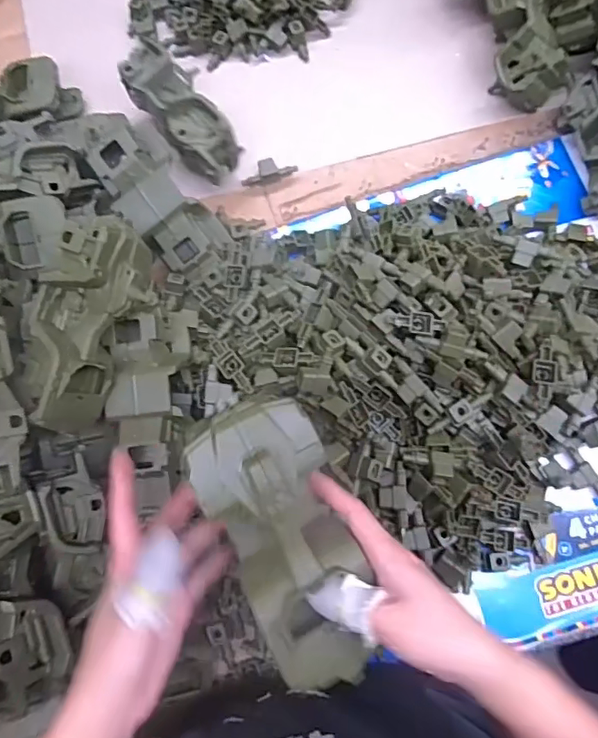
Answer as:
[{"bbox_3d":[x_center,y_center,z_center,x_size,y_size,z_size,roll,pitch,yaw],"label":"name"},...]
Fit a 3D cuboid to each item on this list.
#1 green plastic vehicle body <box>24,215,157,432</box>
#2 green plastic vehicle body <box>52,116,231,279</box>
[{"bbox_3d":[-0.176,-0.037,0.446,0.071,0.070,0.172,16,94,4],"label":"green plastic vehicle body"},{"bbox_3d":[-0.145,-0.177,0.558,0.082,0.058,0.188,-45,104,-9],"label":"green plastic vehicle body"}]

